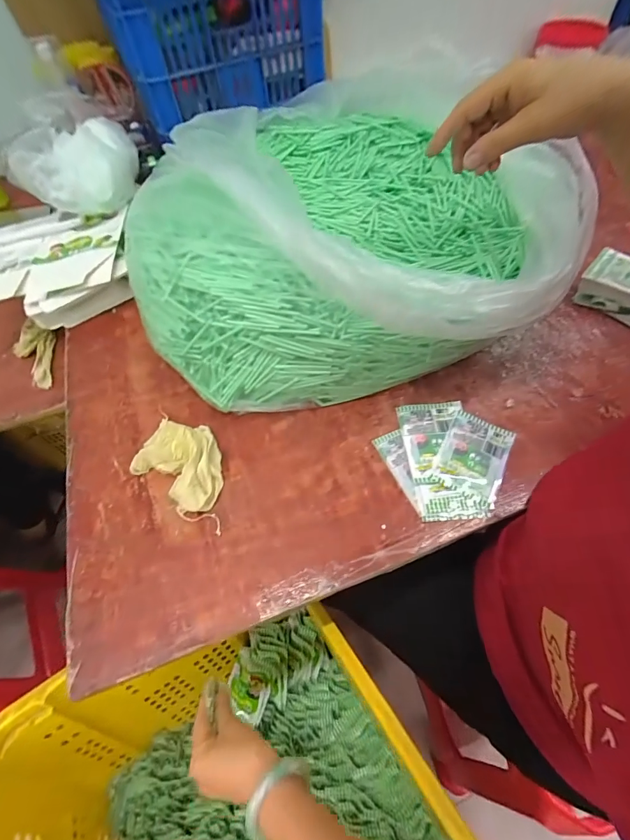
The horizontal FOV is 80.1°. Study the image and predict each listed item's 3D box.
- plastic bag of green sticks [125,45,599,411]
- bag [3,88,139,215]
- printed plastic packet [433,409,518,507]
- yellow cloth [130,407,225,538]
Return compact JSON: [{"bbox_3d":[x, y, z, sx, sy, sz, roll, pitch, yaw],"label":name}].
[{"bbox_3d":[0.037,-0.265,0.496,0.507,0.172,0.459,-6,57,-1],"label":"plastic bag of green sticks"},{"bbox_3d":[-0.383,-0.421,0.620,0.137,0.112,0.194,-2,57,2],"label":"bag"},{"bbox_3d":[0.175,0.037,0.411,0.068,0.005,0.094,23,62,17],"label":"printed plastic packet"},{"bbox_3d":[-0.145,0.046,0.415,0.135,0.026,0.087,30,64,20],"label":"yellow cloth"}]

